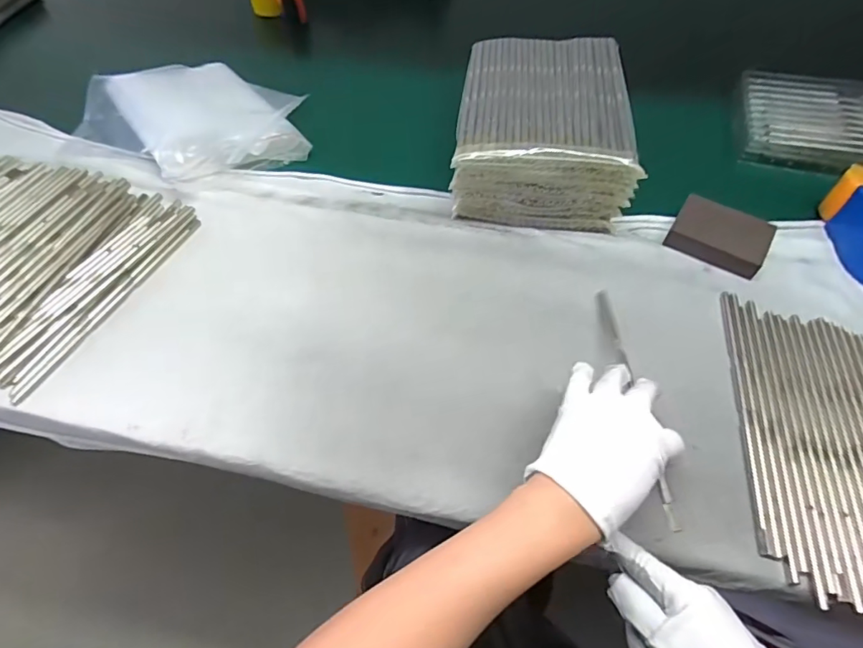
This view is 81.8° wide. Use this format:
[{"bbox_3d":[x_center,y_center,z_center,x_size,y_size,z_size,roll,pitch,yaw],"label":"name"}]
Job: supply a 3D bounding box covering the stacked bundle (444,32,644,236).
[{"bbox_3d":[0.128,-0.239,0.596,0.182,0.103,0.246,5,56,3],"label":"stacked bundle"}]

